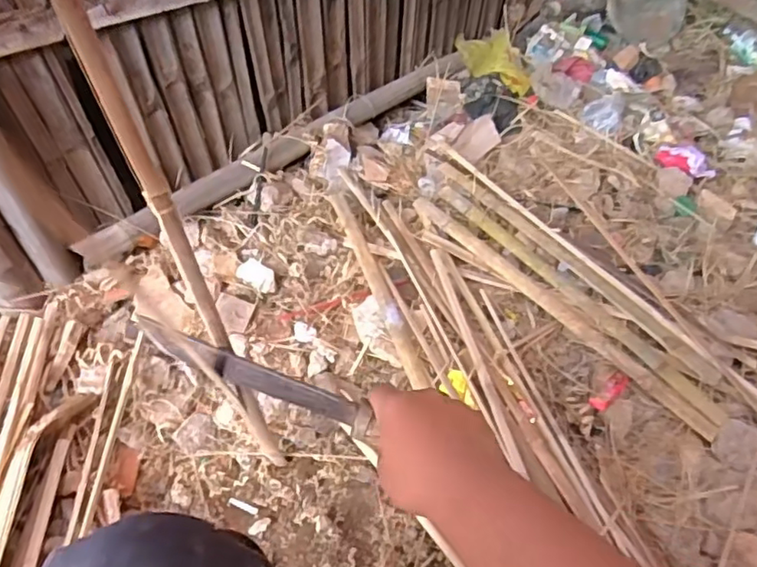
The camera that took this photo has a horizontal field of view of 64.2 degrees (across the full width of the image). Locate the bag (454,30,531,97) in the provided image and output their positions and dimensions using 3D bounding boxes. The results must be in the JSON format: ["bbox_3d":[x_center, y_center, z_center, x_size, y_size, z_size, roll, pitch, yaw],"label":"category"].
[{"bbox_3d":[0.241,-0.462,1.270,0.113,0.027,0.192,-10,58,-10],"label":"bag"}]

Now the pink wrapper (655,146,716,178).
[{"bbox_3d":[0.565,-0.224,1.108,0.108,0.037,0.061,25,58,12],"label":"pink wrapper"}]

